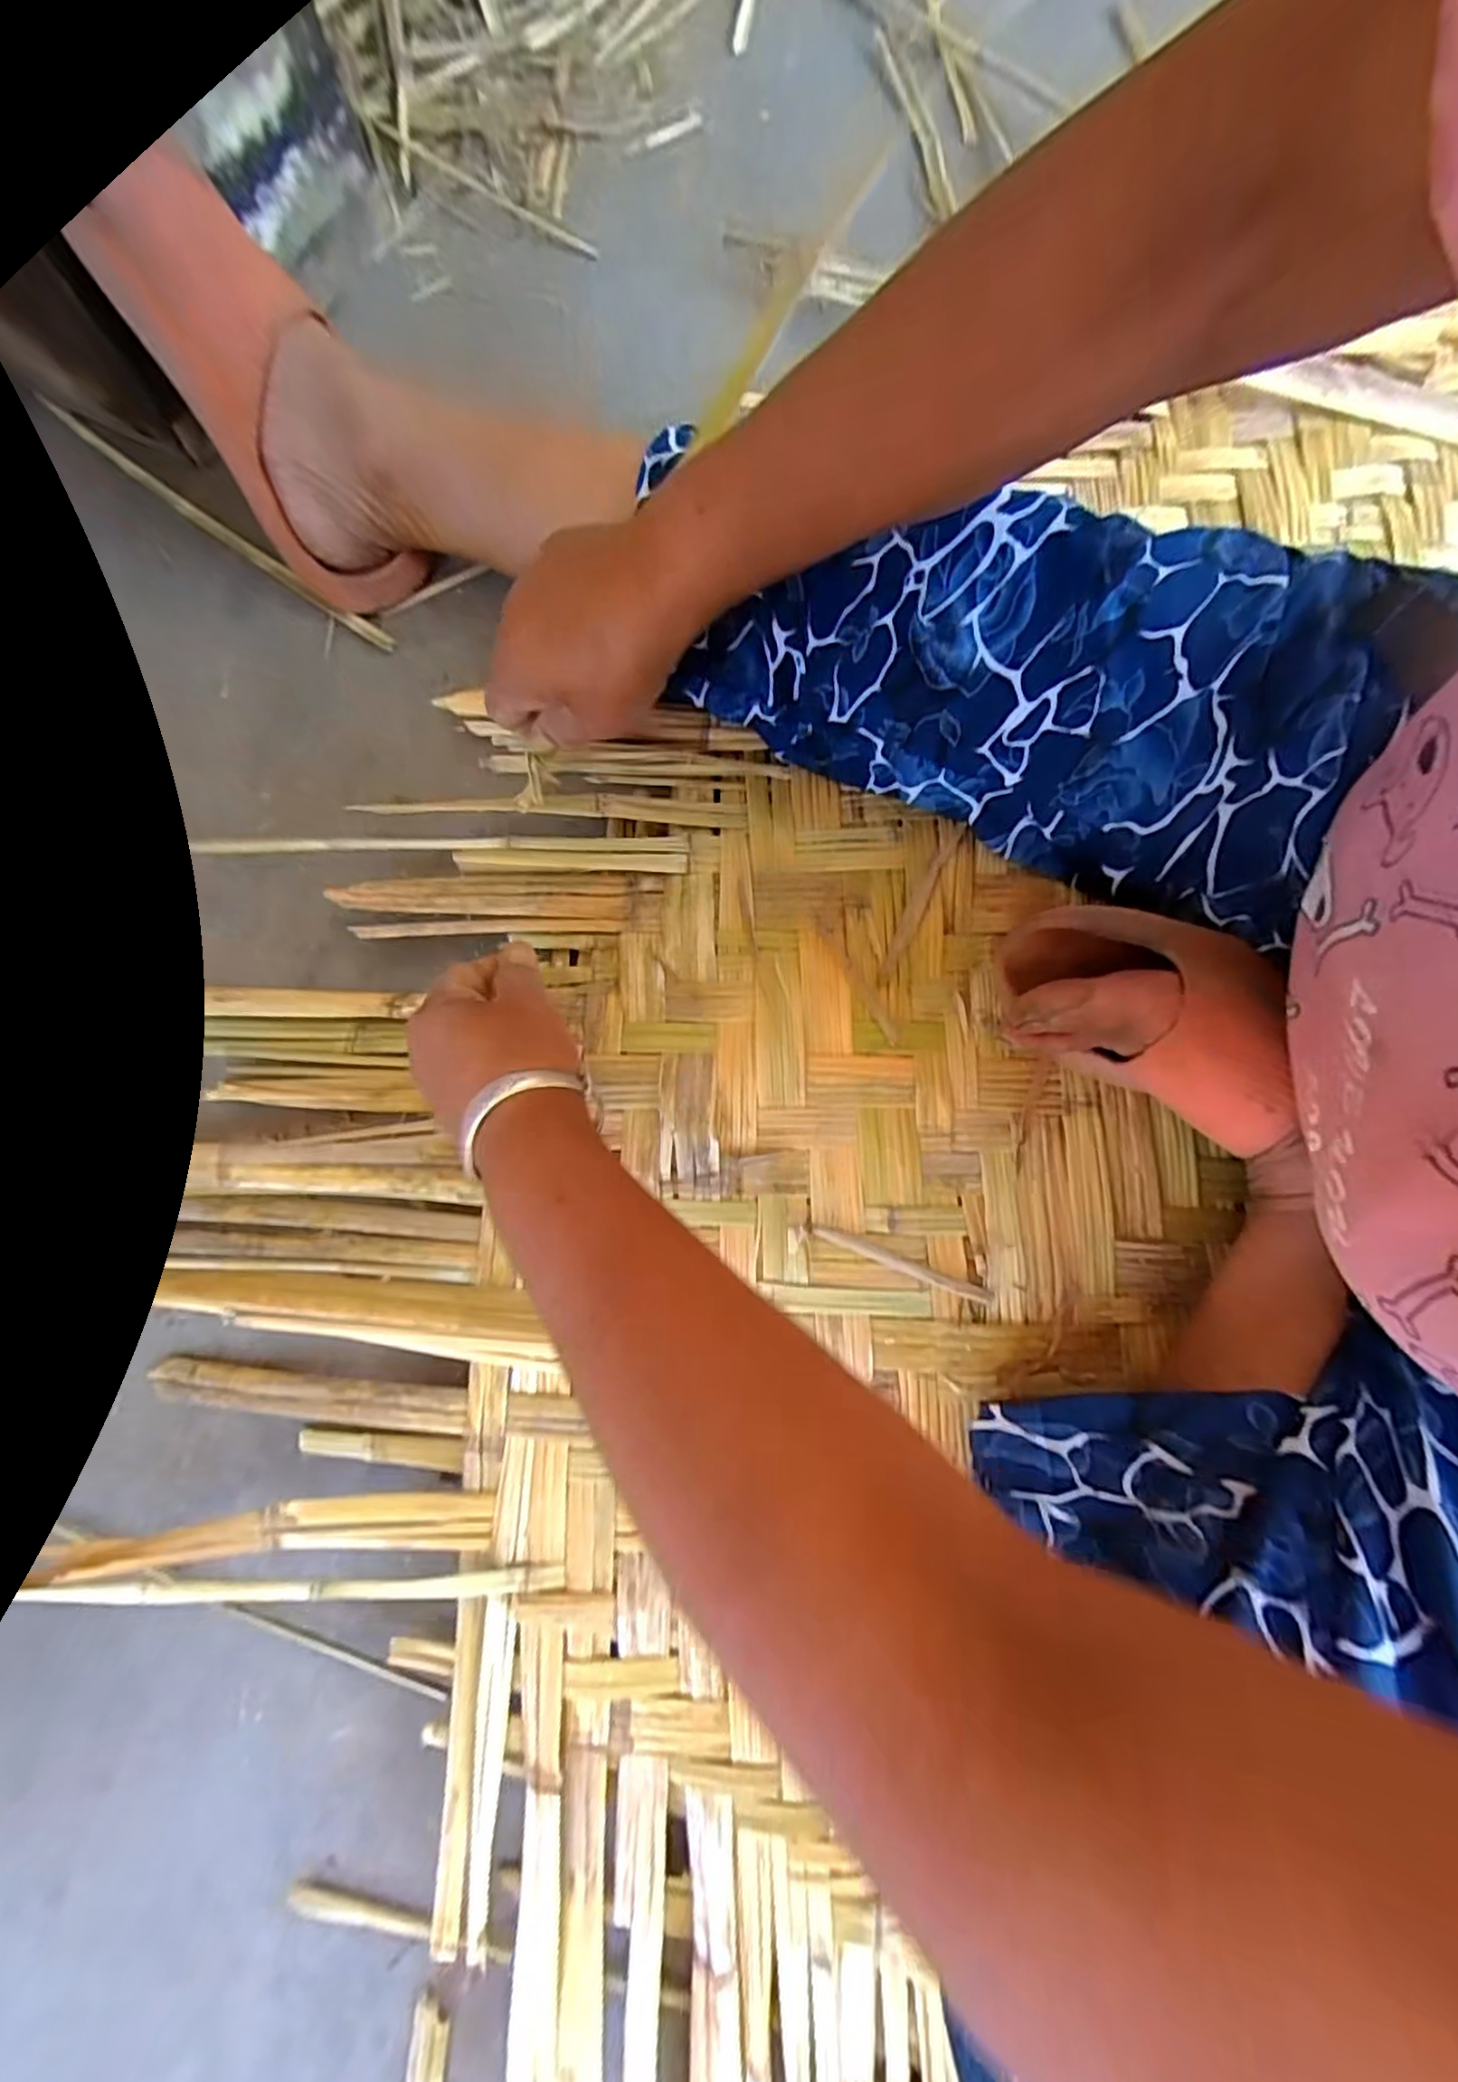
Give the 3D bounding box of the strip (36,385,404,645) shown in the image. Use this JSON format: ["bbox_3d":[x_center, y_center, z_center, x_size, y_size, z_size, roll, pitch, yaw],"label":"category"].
[{"bbox_3d":[-0.358,-0.357,0.465,0.341,0.006,0.014,37,83,7],"label":"strip"}]

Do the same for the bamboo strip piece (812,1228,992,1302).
[{"bbox_3d":[0.087,0.112,0.343,0.092,0.004,0.008,21,81,5],"label":"bamboo strip piece"}]

